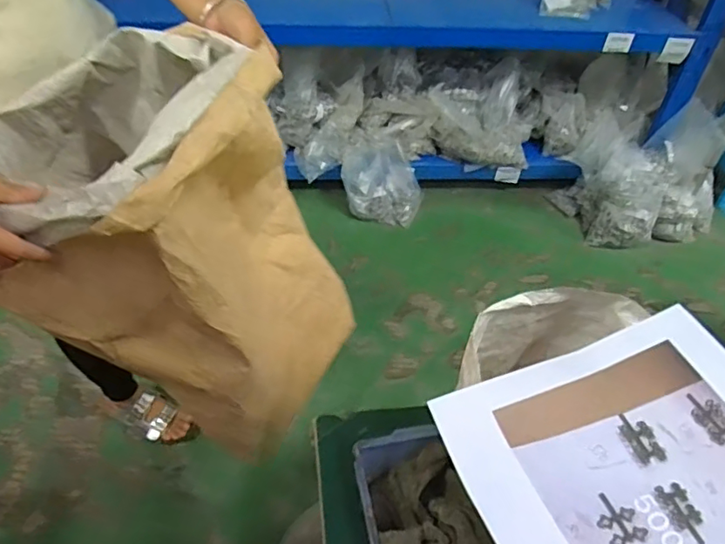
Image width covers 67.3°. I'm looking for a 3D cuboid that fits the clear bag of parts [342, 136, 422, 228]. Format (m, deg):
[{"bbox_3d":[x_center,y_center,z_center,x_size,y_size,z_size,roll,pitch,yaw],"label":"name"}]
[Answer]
[{"bbox_3d":[0.067,-0.308,1.860,0.263,0.210,0.214,7,44,2],"label":"clear bag of parts"}]

